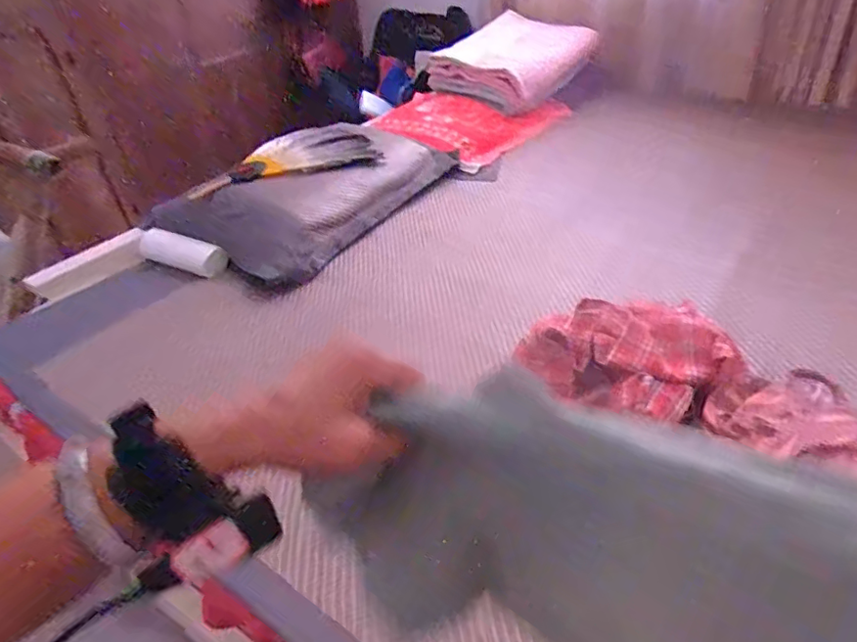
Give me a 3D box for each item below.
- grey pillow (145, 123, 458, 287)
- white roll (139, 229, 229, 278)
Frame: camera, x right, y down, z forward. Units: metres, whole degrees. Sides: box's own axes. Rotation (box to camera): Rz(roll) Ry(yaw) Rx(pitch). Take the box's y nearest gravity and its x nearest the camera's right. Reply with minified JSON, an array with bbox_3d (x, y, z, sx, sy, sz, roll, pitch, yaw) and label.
[{"bbox_3d":[-0.216,-0.277,1.184,0.267,0.068,0.603,45,55,-1],"label":"grey pillow"},{"bbox_3d":[-0.464,-0.131,1.071,0.165,0.061,0.060,16,35,-11],"label":"white roll"}]

